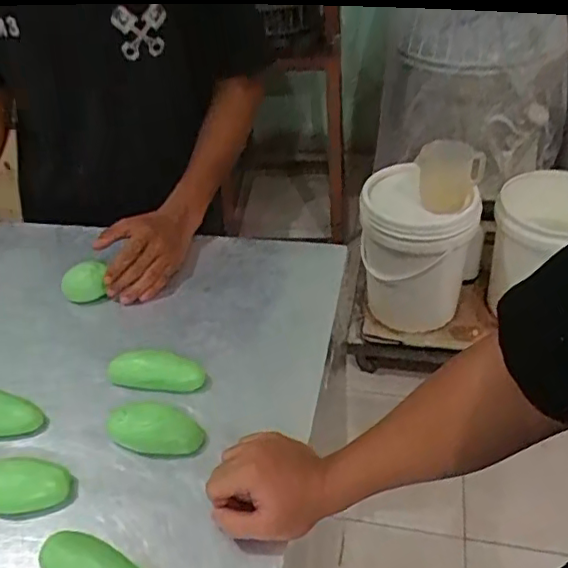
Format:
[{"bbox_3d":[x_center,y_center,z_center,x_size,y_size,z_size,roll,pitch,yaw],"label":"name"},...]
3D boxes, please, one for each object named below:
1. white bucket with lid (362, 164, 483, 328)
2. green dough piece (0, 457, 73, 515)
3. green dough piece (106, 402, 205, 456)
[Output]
[{"bbox_3d":[0.354,-0.074,1.610,0.286,0.405,0.287,-3,40,3],"label":"white bucket with lid"},{"bbox_3d":[-0.259,0.197,0.575,0.098,0.032,0.044,-3,41,1],"label":"green dough piece"},{"bbox_3d":[-0.131,0.150,0.603,0.096,0.030,0.043,6,42,11],"label":"green dough piece"}]

